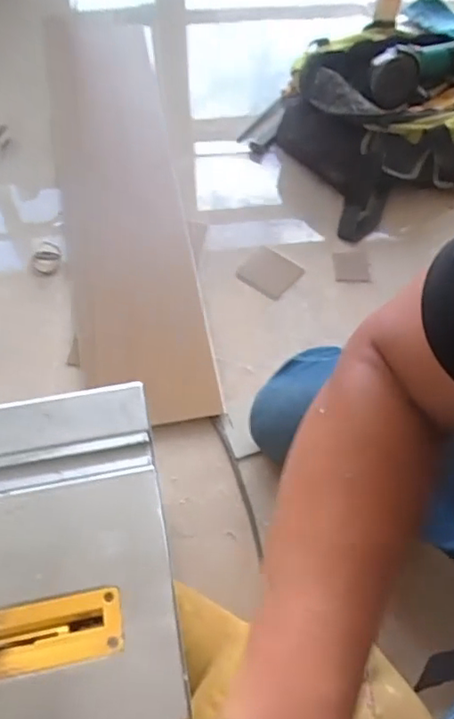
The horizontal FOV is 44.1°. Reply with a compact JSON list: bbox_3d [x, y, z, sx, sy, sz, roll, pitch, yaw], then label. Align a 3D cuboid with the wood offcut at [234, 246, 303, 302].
[{"bbox_3d":[0.078,-0.158,1.012,0.091,0.013,0.090,34,63,18],"label":"wood offcut"}]

